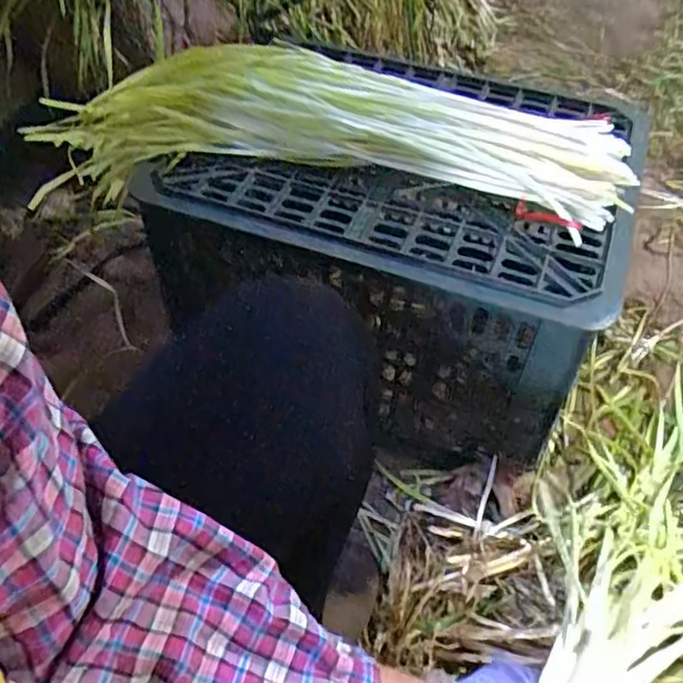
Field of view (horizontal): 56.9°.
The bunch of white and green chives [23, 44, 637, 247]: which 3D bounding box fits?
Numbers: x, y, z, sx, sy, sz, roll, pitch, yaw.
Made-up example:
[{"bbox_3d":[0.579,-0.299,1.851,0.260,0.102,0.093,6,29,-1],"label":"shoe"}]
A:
[{"bbox_3d":[-0.035,-0.207,0.686,0.663,0.145,0.157,11,51,8],"label":"bunch of white and green chives"}]

